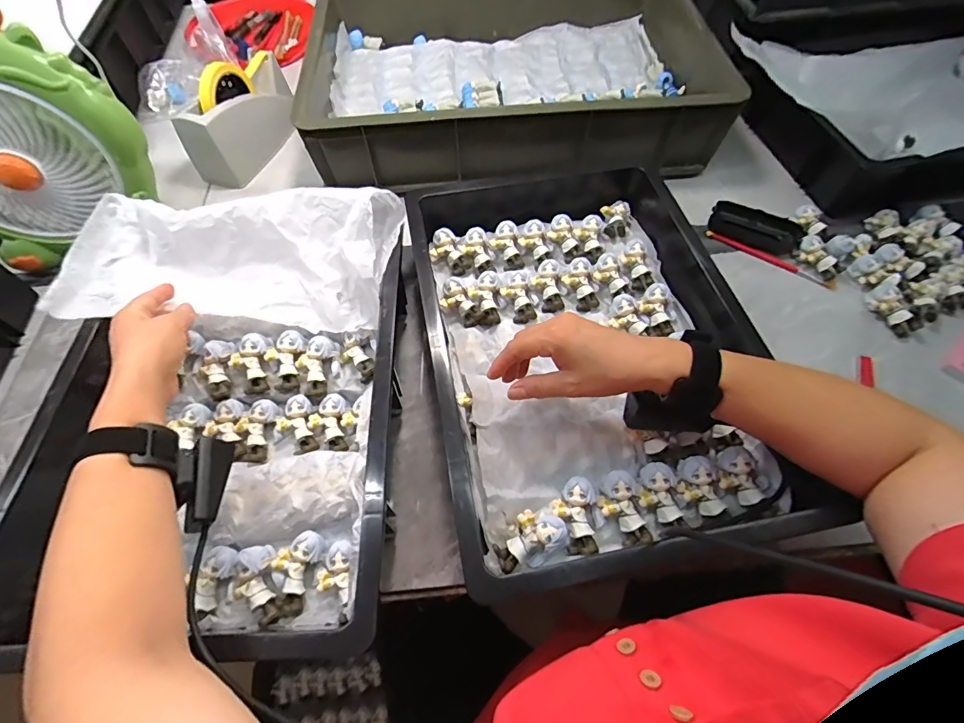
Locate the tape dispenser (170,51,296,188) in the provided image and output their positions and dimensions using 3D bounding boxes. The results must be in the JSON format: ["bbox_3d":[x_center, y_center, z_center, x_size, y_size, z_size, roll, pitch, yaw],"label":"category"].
[{"bbox_3d":[-0.365,-0.380,0.673,0.078,0.114,0.200,19,62,11],"label":"tape dispenser"}]

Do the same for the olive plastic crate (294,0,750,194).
[{"bbox_3d":[0.040,-0.473,0.699,0.585,0.125,0.400,-3,60,-1],"label":"olive plastic crate"}]

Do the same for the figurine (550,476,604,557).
[{"bbox_3d":[0.086,0.136,0.385,0.038,0.022,0.060,-17,61,-9],"label":"figurine"}]

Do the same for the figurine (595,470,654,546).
[{"bbox_3d":[0.125,0.130,0.389,0.036,0.026,0.062,-21,62,-11],"label":"figurine"}]

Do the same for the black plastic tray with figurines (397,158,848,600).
[{"bbox_3d":[0.098,-0.037,0.469,0.302,0.077,0.467,-10,60,-5],"label":"black plastic tray with figurines"}]

